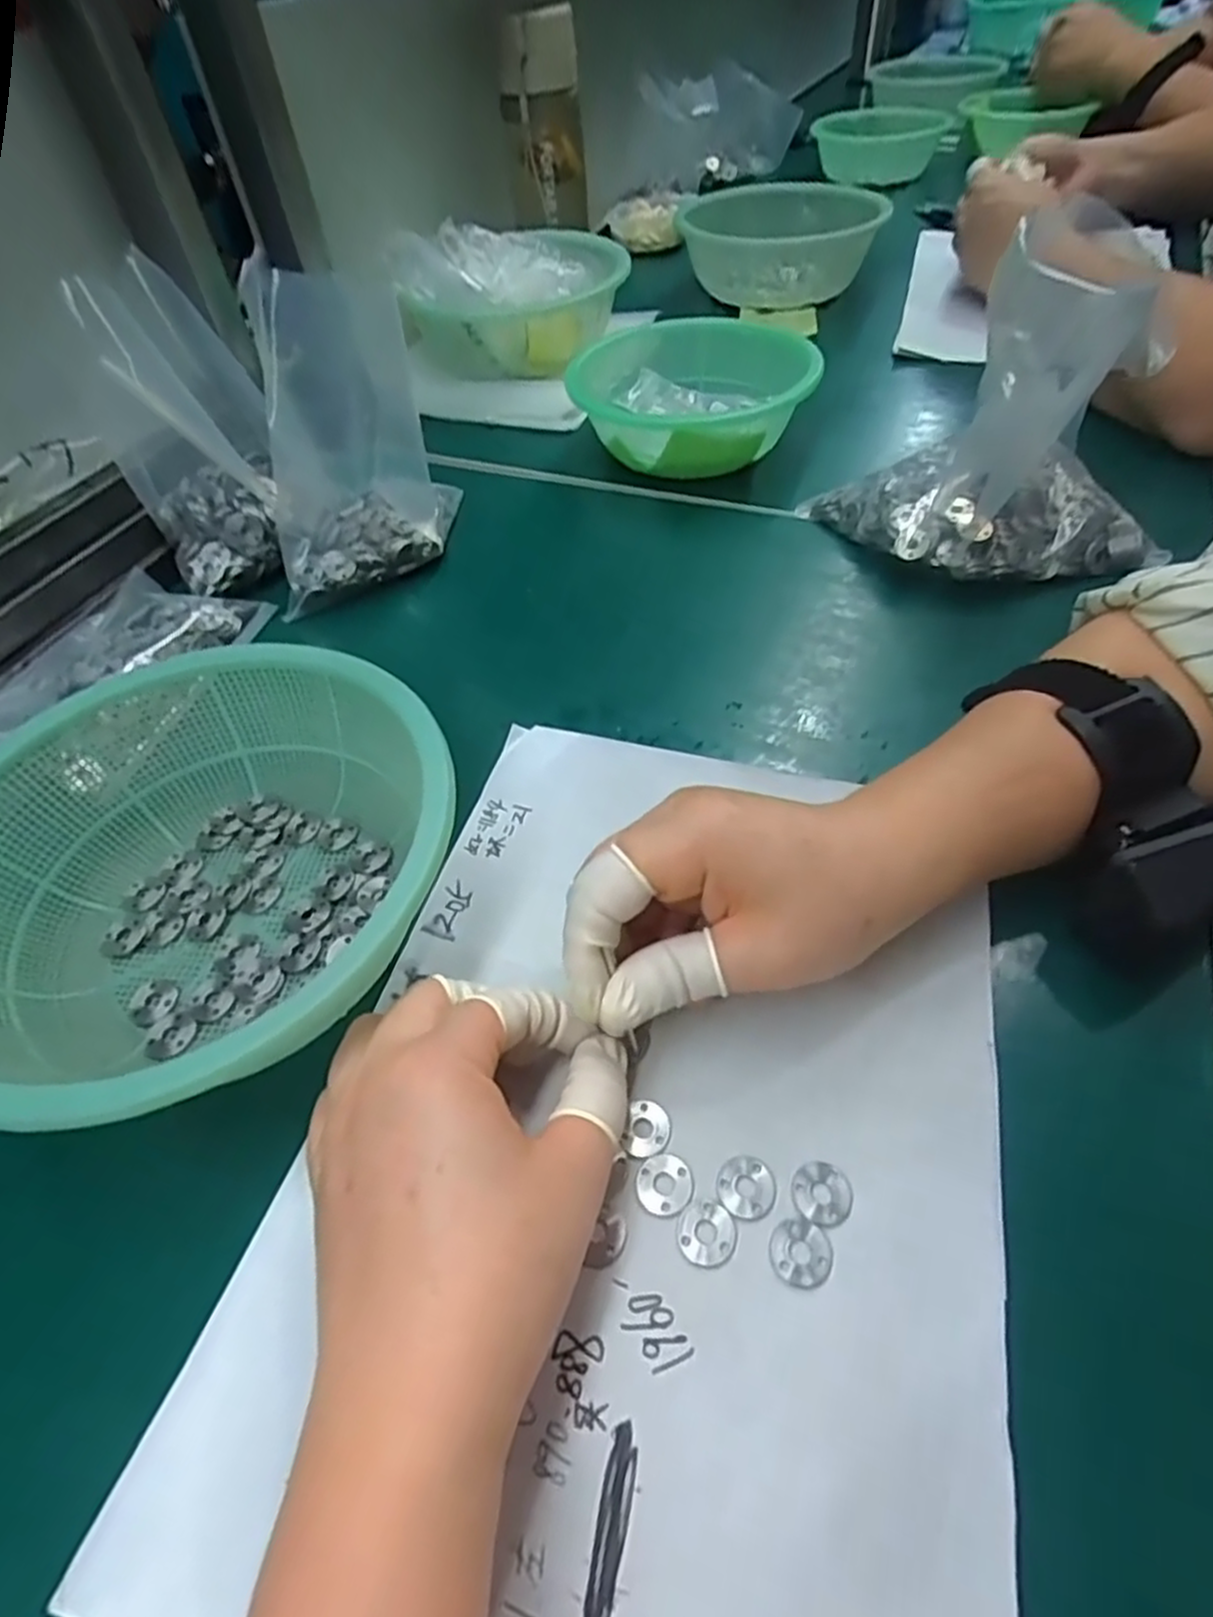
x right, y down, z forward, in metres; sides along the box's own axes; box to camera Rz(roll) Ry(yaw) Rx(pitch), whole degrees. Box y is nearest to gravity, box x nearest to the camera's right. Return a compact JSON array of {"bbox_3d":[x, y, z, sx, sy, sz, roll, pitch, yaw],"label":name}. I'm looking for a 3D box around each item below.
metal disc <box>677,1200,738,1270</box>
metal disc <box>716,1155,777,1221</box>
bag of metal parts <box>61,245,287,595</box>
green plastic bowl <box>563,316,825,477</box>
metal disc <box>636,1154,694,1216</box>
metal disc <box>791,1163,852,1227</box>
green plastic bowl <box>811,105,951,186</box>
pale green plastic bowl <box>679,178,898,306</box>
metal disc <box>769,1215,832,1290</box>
[{"bbox_3d":[0.029,0.121,0.211,0.016,0.004,0.017,-2,50,2],"label":"metal disc"},{"bbox_3d":[0.042,0.112,0.218,0.017,0.004,0.017,-2,50,2],"label":"metal disc"},{"bbox_3d":[-0.239,-0.207,0.413,0.082,0.163,0.076,-10,22,-4],"label":"bag of metal parts"},{"bbox_3d":[0.059,-0.272,0.499,0.150,0.055,0.154,-2,50,2],"label":"green plastic bowl"},{"bbox_3d":[0.017,0.112,0.220,0.017,0.004,0.017,-2,50,2],"label":"metal disc"},{"bbox_3d":[0.064,0.113,0.217,0.016,0.004,0.017,-2,50,2],"label":"metal disc"},{"bbox_3d":[0.332,-0.812,0.905,0.161,0.068,0.120,10,52,12],"label":"green plastic bowl"},{"bbox_3d":[0.162,-0.532,0.692,0.179,0.062,0.202,3,51,8],"label":"pale green plastic bowl"},{"bbox_3d":[0.055,0.124,0.206,0.017,0.004,0.017,15,53,16],"label":"metal disc"}]

